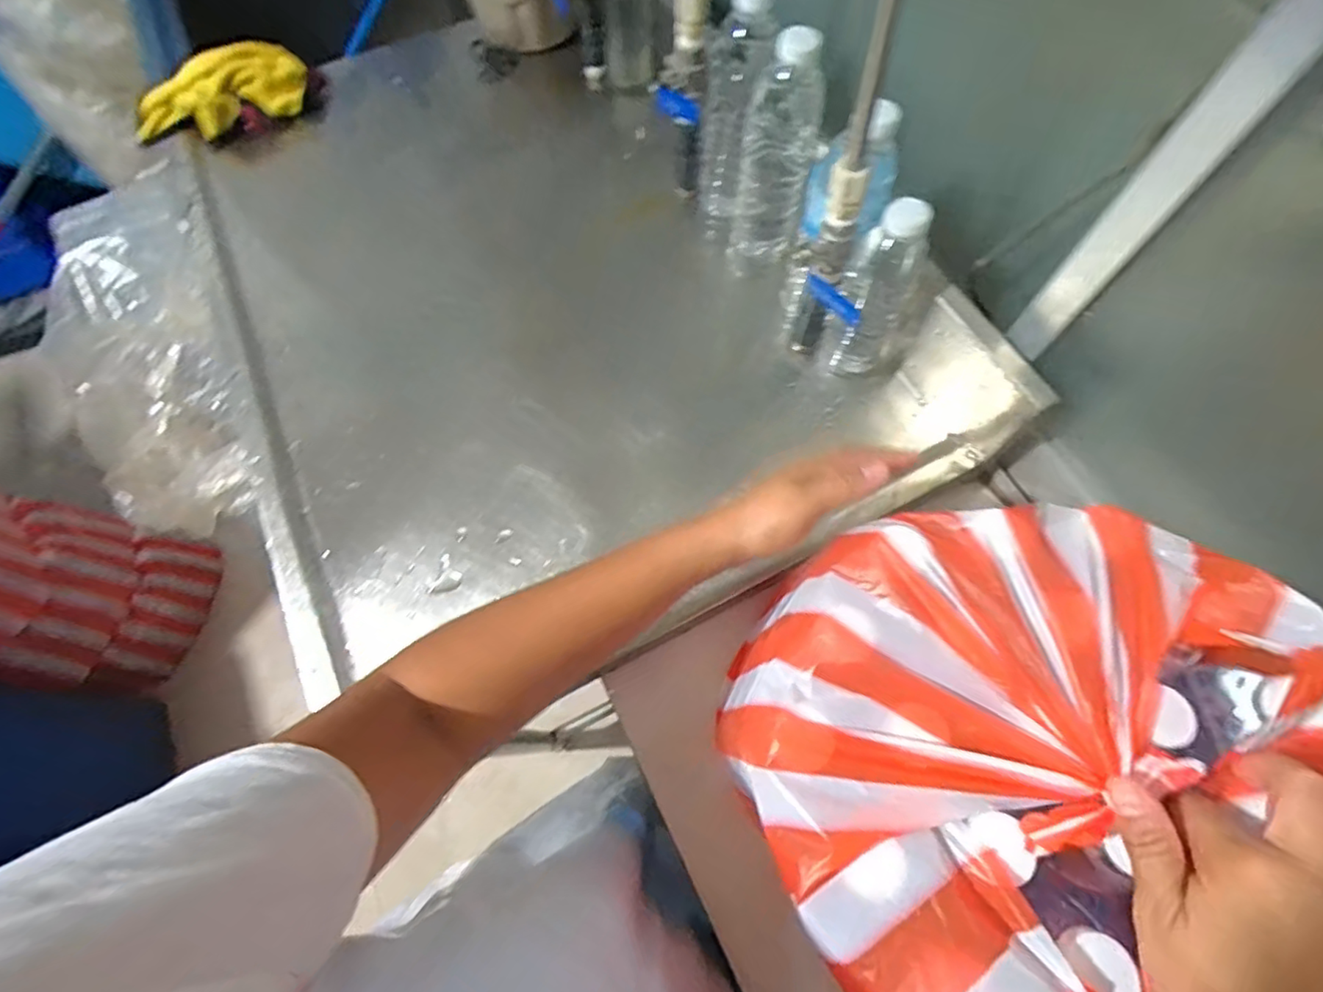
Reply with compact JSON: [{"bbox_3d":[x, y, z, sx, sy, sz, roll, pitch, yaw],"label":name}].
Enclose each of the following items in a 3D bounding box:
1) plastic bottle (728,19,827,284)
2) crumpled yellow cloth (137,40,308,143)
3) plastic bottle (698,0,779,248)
[{"bbox_3d":[0.108,-0.315,0.565,0.066,0.211,0.059,8,67,3],"label":"plastic bottle"},{"bbox_3d":[-0.546,-0.506,0.734,0.099,0.084,0.200,34,59,13],"label":"crumpled yellow cloth"},{"bbox_3d":[0.069,-0.363,0.589,0.056,0.234,0.068,8,67,3],"label":"plastic bottle"}]

